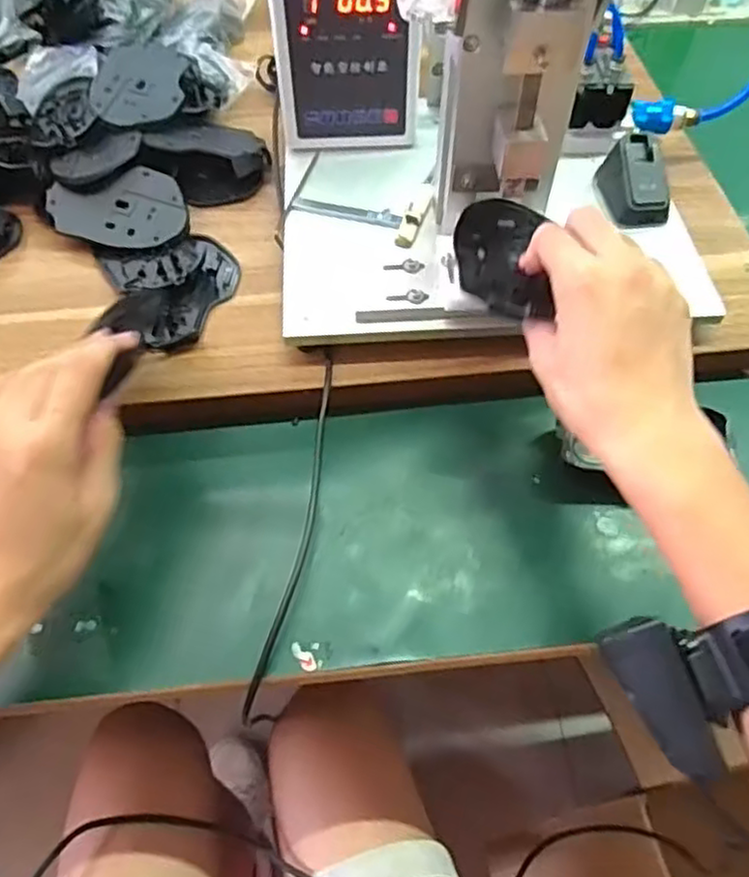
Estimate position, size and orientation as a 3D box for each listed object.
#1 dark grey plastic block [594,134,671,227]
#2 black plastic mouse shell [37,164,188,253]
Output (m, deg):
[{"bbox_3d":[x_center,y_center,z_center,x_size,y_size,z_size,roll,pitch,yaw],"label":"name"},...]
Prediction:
[{"bbox_3d":[0.199,-0.198,0.525,0.042,0.036,0.067,-5,57,-3],"label":"dark grey plastic block"},{"bbox_3d":[-0.203,-0.182,0.547,0.113,0.028,0.072,12,58,7],"label":"black plastic mouse shell"}]

